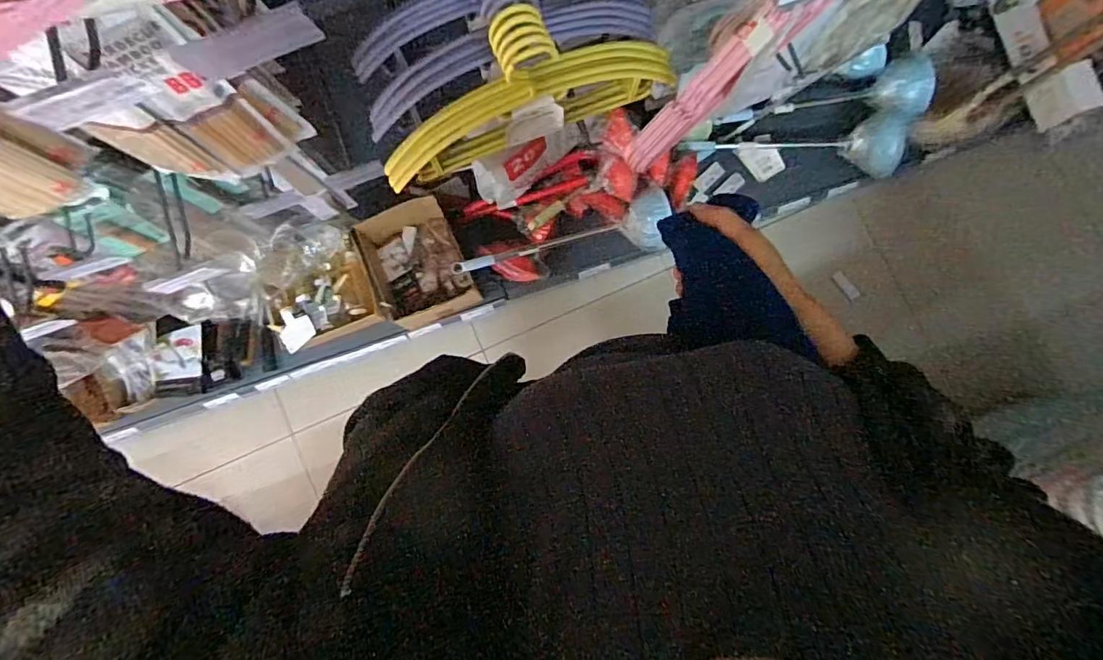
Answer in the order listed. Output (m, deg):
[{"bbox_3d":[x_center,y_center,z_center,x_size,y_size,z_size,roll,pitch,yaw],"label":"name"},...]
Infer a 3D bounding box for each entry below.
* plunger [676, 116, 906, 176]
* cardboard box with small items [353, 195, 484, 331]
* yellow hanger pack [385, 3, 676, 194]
[{"bbox_3d":[0.612,-0.486,1.317,0.523,0.153,0.124,6,85,2],"label":"plunger"},{"bbox_3d":[-0.350,-0.177,1.313,0.237,0.118,0.304,-23,84,-1],"label":"cardboard box with small items"},{"bbox_3d":[-0.032,-0.291,0.645,0.394,0.210,0.064,-22,84,-1],"label":"yellow hanger pack"}]

